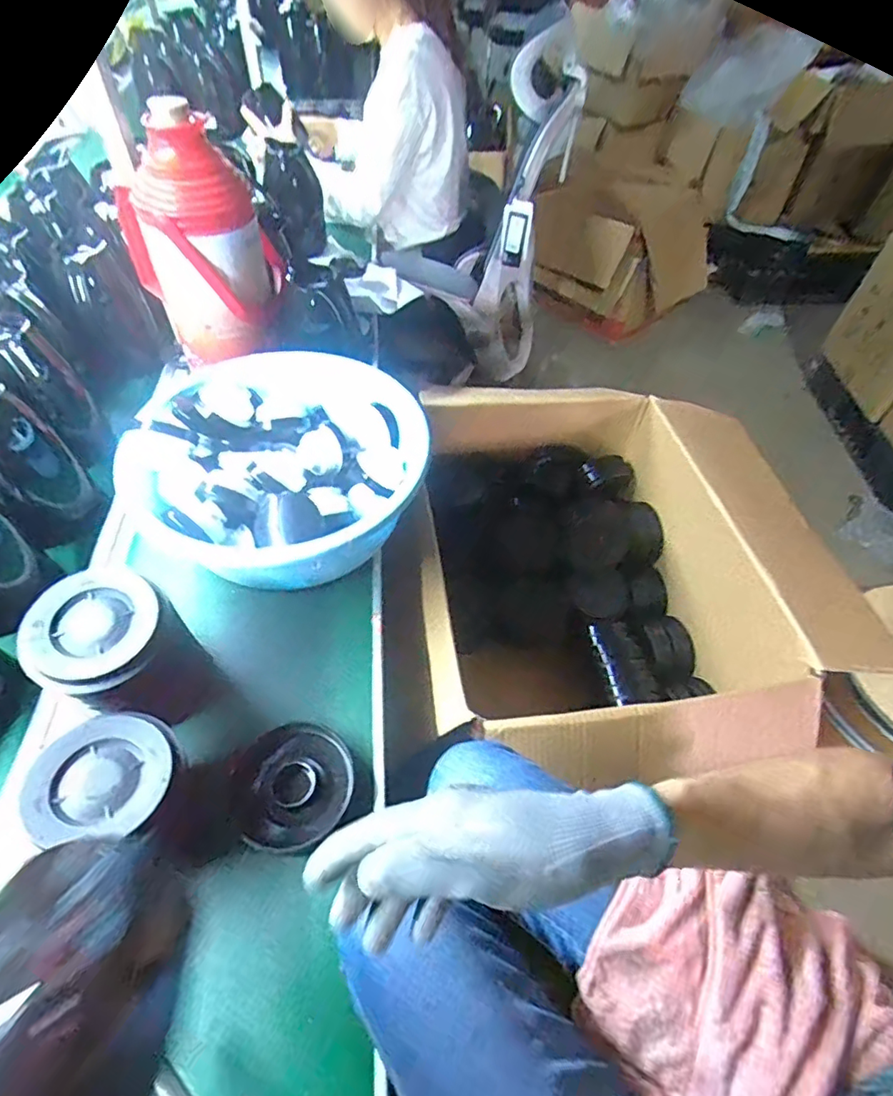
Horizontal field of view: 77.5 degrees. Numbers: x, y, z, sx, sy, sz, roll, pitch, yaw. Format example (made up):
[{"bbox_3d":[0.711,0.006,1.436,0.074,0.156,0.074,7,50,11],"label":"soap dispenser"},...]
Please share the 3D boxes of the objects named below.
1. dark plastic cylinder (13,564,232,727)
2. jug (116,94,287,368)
[{"bbox_3d":[-0.323,0.112,0.561,0.105,0.161,0.121,27,57,18],"label":"dark plastic cylinder"},{"bbox_3d":[-0.338,-0.421,0.771,0.196,0.271,0.151,-17,55,-14],"label":"jug"}]

